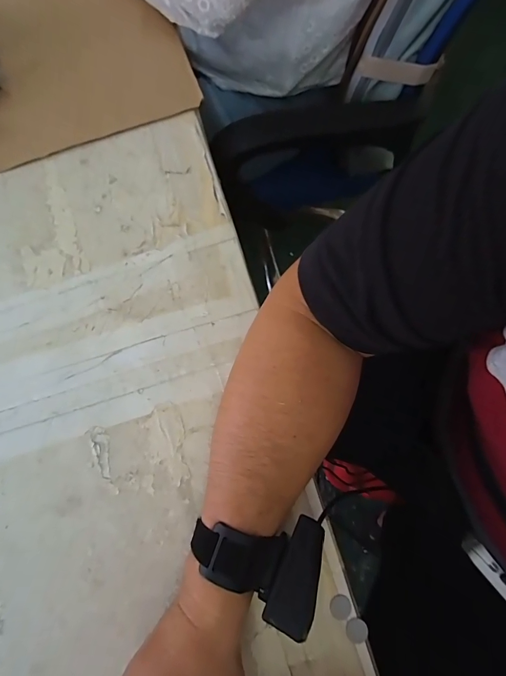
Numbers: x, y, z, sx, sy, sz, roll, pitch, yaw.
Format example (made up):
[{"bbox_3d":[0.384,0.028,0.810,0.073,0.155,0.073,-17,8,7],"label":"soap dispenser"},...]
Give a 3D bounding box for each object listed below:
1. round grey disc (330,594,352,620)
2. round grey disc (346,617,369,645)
[{"bbox_3d":[0.073,0.224,0.294,0.017,0.006,0.017,-1,78,2],"label":"round grey disc"},{"bbox_3d":[0.085,0.240,0.287,0.019,0.004,0.018,-1,78,2],"label":"round grey disc"}]

